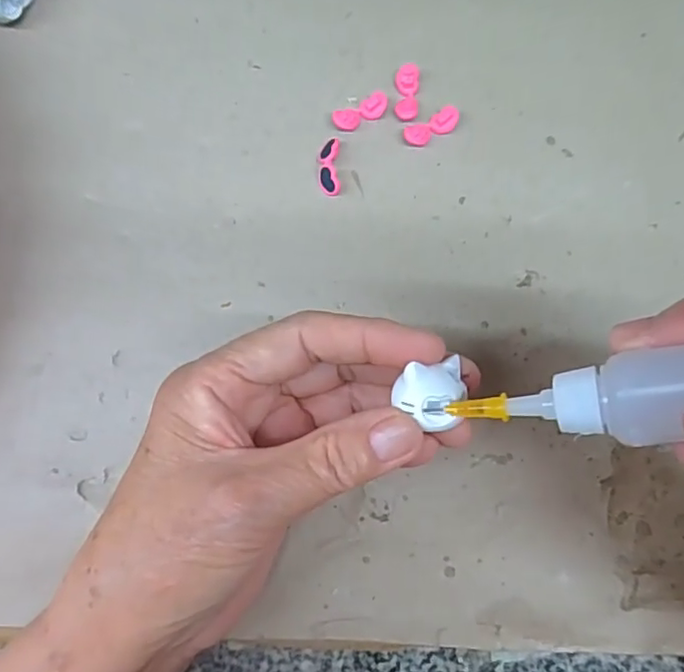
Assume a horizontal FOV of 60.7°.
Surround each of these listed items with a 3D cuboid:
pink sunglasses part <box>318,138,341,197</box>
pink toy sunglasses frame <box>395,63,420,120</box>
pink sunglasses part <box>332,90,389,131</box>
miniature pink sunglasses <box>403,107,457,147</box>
[{"bbox_3d":[-0.005,-0.070,0.243,0.009,0.007,0.023,-2,85,-1],"label":"pink sunglasses part"},{"bbox_3d":[0.028,-0.102,0.246,0.010,0.005,0.023,4,85,0],"label":"pink toy sunglasses frame"},{"bbox_3d":[0.008,-0.094,0.246,0.024,0.006,0.009,-29,86,-3],"label":"pink sunglasses part"},{"bbox_3d":[0.038,-0.087,0.244,0.024,0.005,0.009,-26,86,-3],"label":"miniature pink sunglasses"}]

